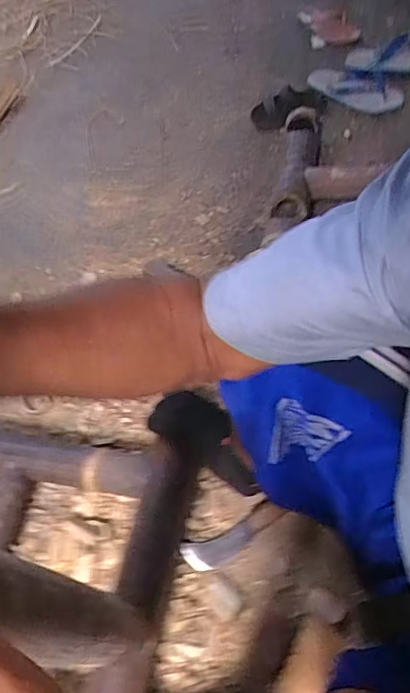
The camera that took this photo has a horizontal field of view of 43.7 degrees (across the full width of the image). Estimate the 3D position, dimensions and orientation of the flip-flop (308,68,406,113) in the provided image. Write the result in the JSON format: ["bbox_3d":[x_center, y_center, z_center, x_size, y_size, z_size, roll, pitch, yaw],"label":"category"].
[{"bbox_3d":[0.378,-0.653,1.297,0.247,0.033,0.135,16,62,18],"label":"flip-flop"}]

